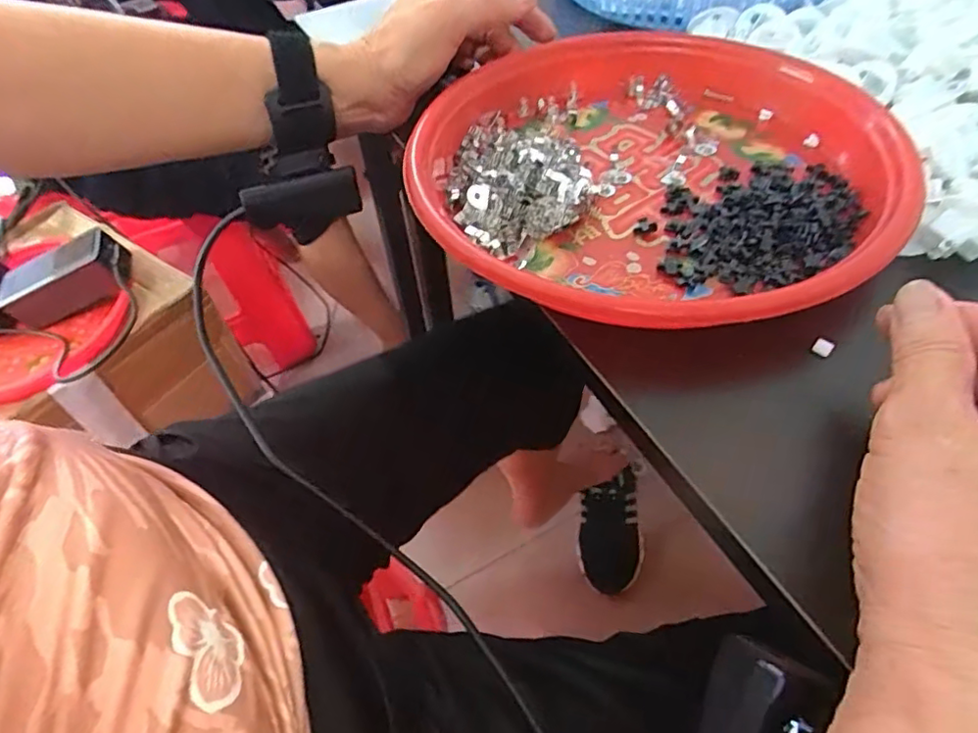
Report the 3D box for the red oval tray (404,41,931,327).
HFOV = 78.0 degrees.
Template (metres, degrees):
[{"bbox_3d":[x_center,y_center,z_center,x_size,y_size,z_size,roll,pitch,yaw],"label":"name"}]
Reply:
[{"bbox_3d":[0.075,-0.103,0.313,0.225,0.029,0.241,-31,55,-18],"label":"red oval tray"}]

